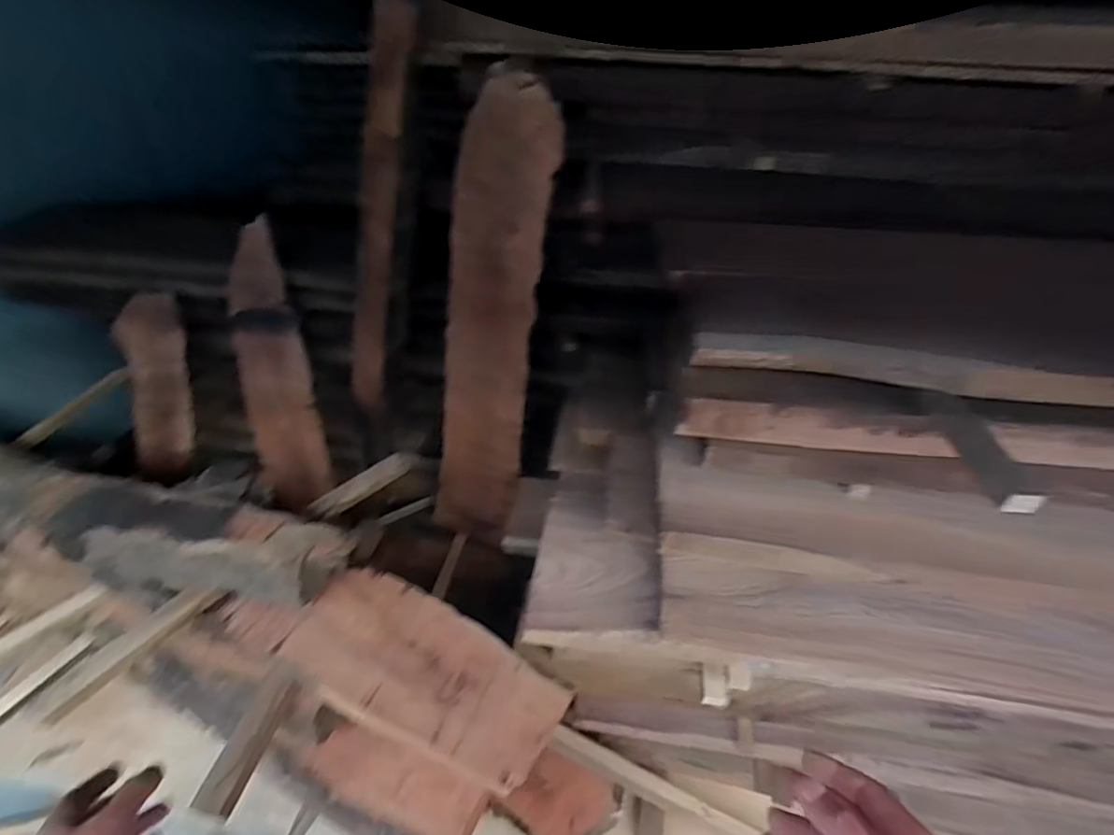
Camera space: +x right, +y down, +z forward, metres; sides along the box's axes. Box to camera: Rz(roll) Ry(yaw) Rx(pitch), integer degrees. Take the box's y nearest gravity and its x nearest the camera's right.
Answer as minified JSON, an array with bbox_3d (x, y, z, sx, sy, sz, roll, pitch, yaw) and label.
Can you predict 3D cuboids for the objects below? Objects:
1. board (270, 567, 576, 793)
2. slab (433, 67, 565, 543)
[{"bbox_3d":[-0.199,0.368,0.821,0.408,0.029,0.180,21,45,21],"label":"board"},{"bbox_3d":[-0.155,-0.146,1.225,0.196,1.021,0.039,16,31,10],"label":"slab"}]

